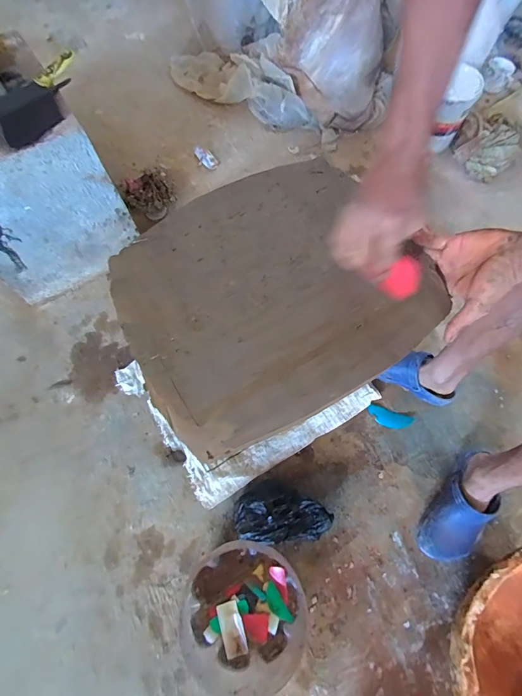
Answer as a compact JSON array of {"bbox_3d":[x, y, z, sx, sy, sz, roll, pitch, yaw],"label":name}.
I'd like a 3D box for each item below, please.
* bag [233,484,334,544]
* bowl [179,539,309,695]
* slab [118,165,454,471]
[{"bbox_3d":[0.049,0.375,0.791,0.216,0.087,0.118,10,70,1],"label":"bag"},{"bbox_3d":[-0.037,0.534,0.719,0.234,0.105,0.240,1,68,-2],"label":"bowl"},{"bbox_3d":[0.014,-0.086,0.496,0.405,0.032,0.347,-30,73,-13],"label":"slab"}]

